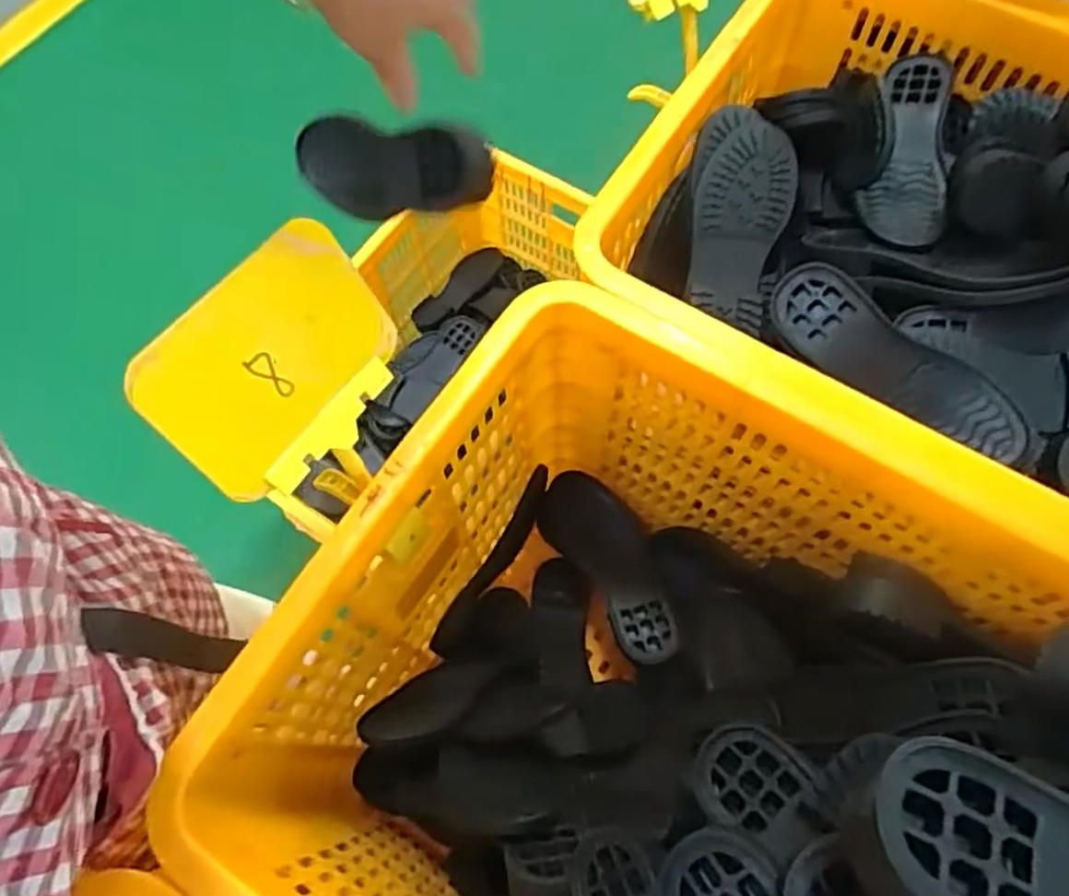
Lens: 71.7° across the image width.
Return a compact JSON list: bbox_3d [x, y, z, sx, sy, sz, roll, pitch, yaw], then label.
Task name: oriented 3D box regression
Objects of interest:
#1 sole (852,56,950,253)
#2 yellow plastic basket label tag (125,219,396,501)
[{"bbox_3d":[0.322,-0.256,0.641,0.068,0.033,0.201,15,69,9],"label":"sole"},{"bbox_3d":[-0.137,-0.043,0.405,0.012,0.109,0.135,16,58,43],"label":"yellow plastic basket label tag"}]

